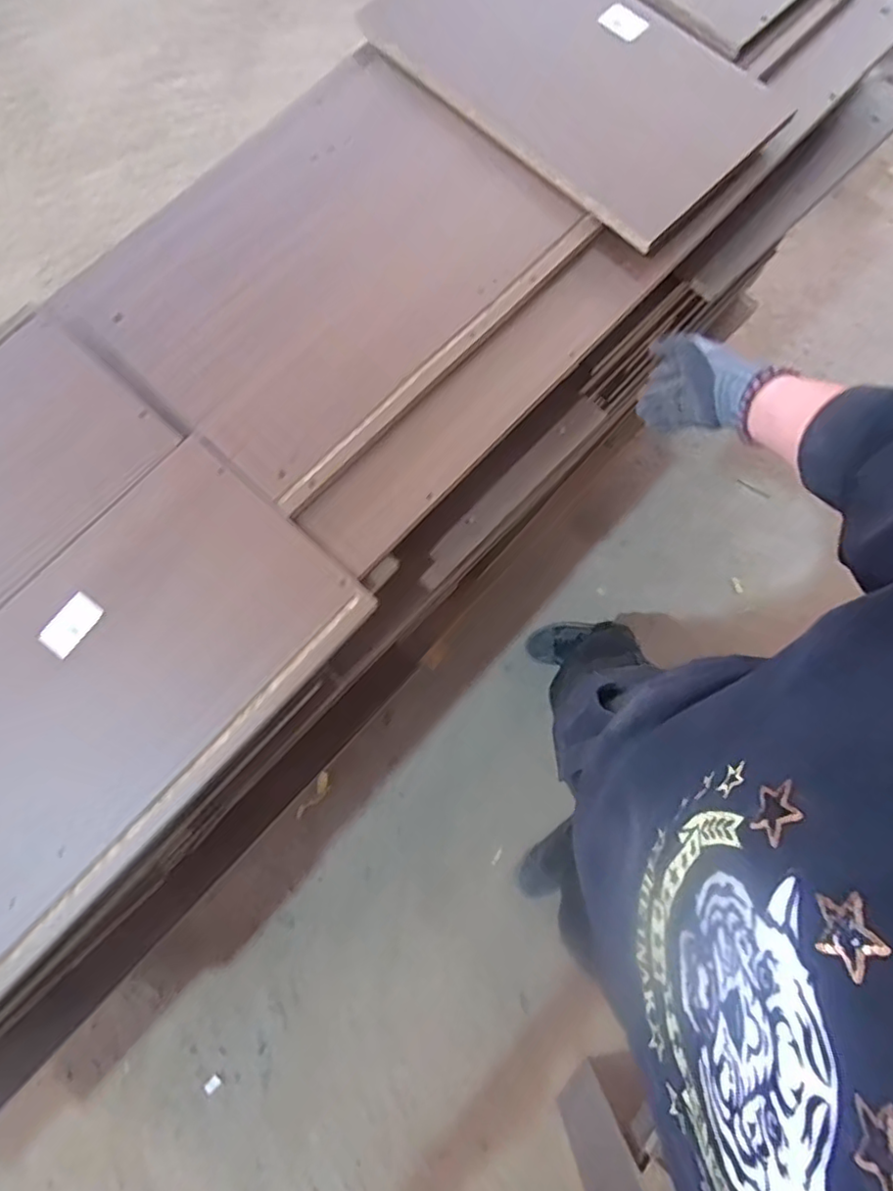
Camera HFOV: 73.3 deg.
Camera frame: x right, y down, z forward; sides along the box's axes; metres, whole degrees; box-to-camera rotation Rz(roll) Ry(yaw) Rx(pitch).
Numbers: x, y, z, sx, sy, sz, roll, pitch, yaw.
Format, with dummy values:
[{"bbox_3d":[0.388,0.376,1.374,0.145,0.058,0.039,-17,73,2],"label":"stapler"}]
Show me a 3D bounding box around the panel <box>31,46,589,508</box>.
[{"bbox_3d":[-0.160,-0.428,0.776,0.563,0.034,0.432,-44,83,-6],"label":"panel"}]

